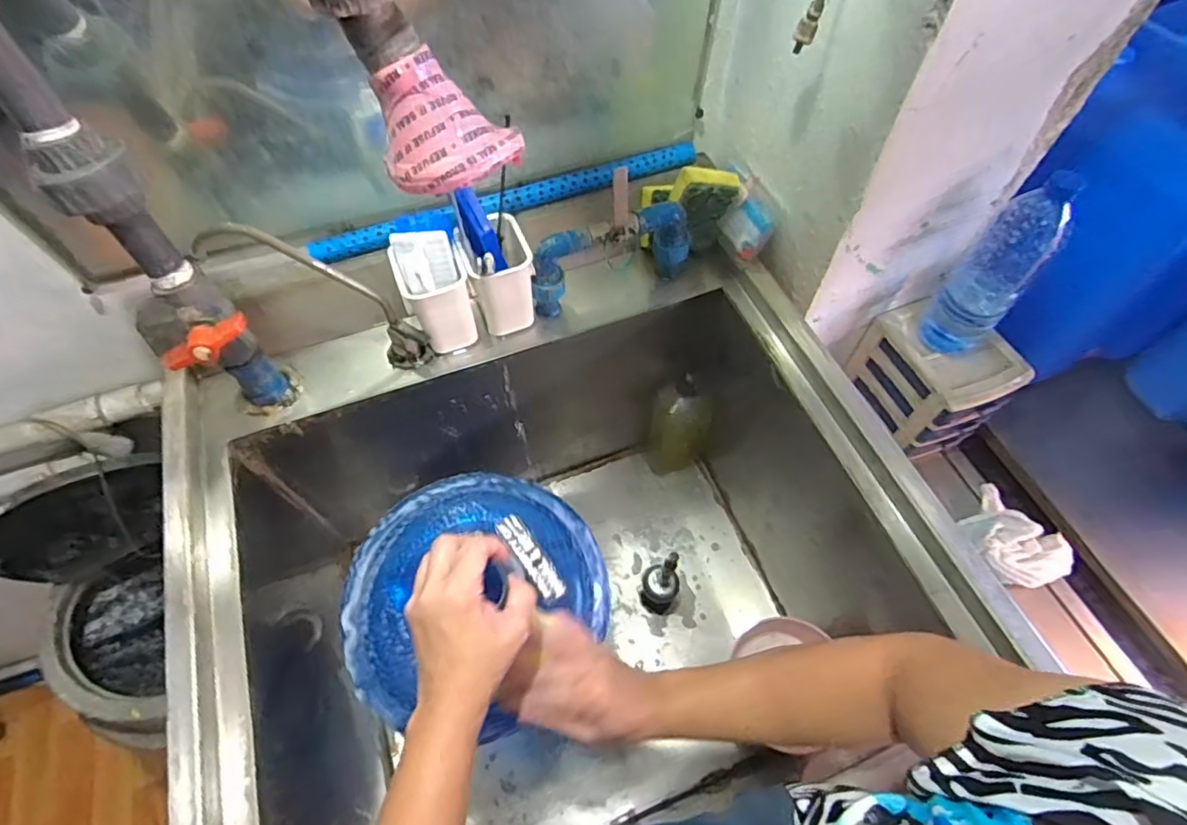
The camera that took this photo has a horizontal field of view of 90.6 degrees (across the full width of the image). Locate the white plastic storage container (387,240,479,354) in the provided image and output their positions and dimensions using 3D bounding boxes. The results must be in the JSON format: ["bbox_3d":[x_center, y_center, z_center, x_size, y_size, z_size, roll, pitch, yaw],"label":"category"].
[{"bbox_3d":[-0.175,-0.127,0.670,0.071,0.113,0.062,-18,60,-10],"label":"white plastic storage container"}]

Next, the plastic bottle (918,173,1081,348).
[{"bbox_3d":[0.472,-0.166,0.691,0.077,0.240,0.058,38,66,21],"label":"plastic bottle"}]

